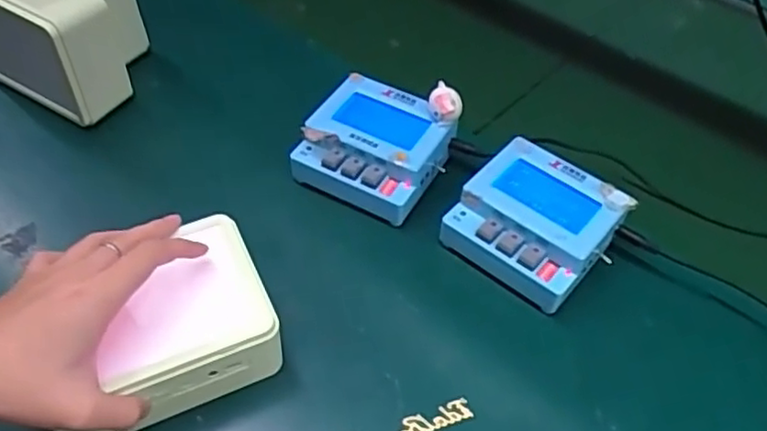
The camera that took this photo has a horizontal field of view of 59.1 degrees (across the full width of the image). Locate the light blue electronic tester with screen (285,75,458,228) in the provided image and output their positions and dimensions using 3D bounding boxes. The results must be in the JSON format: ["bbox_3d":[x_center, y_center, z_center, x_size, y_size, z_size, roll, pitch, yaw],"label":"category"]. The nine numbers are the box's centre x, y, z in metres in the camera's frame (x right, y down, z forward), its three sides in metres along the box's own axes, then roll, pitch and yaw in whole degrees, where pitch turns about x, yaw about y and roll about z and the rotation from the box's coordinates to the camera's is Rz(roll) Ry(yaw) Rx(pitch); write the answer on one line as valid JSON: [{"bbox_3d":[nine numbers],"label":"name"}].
[{"bbox_3d":[-0.008,-0.058,0.538,0.103,0.048,0.107,25,66,17],"label":"light blue electronic tester with screen"}]

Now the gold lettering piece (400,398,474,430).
[{"bbox_3d":[0.028,0.129,0.420,0.055,0.004,0.013,-16,52,-17],"label":"gold lettering piece"}]

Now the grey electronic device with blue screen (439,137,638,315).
[{"bbox_3d":[0.110,0.007,0.496,0.100,0.050,0.096,34,55,24],"label":"grey electronic device with blue screen"}]

